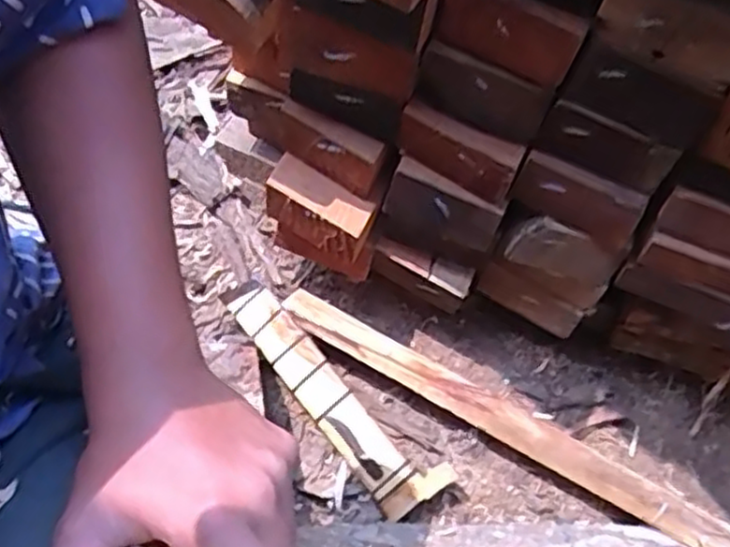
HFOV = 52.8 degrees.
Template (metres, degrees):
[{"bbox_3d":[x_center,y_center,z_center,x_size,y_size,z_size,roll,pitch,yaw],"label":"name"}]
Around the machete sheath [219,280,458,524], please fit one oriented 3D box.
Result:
[{"bbox_3d":[-0.044,0.136,0.869,0.075,0.033,0.333,-36,75,-25],"label":"machete sheath"}]

